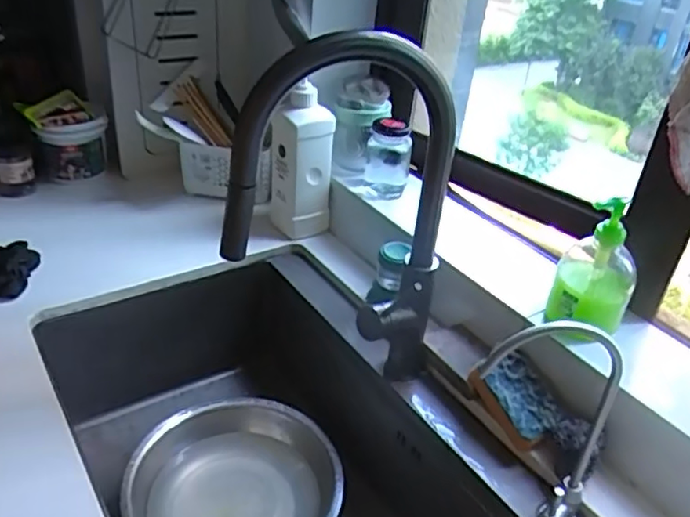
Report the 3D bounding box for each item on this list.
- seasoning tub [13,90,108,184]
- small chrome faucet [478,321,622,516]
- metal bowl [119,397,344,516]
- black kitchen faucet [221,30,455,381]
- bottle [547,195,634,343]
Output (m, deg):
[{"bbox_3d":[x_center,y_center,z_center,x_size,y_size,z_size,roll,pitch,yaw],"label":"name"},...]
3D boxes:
[{"bbox_3d":[-0.504,-0.218,1.122,0.126,0.147,0.114,-20,40,-34],"label":"seasoning tub"},{"bbox_3d":[0.179,0.166,0.566,0.136,0.255,0.041,0,33,-9],"label":"small chrome faucet"},{"bbox_3d":[-0.148,0.318,0.830,0.267,0.084,0.267,-6,34,-17],"label":"metal bowl"},{"bbox_3d":[0.003,-0.015,0.662,0.249,0.430,0.057,-11,34,-19],"label":"black kitchen faucet"},{"bbox_3d":[0.282,0.014,0.691,0.081,0.155,0.072,20,35,22],"label":"bottle"}]

